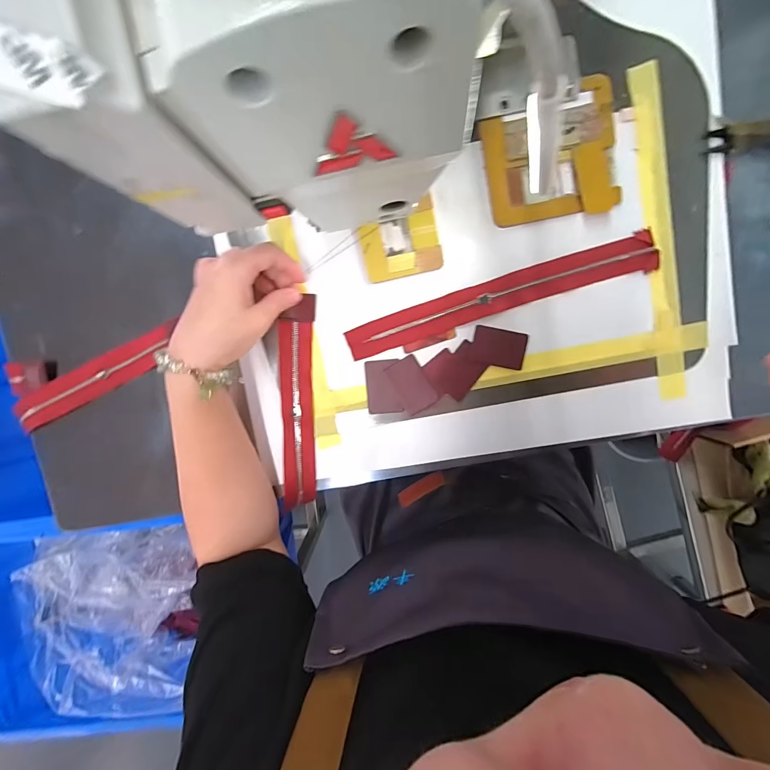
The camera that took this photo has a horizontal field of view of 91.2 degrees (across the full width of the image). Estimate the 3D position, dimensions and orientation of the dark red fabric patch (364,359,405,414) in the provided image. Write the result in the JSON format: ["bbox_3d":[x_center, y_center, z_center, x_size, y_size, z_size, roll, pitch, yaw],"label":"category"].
[{"bbox_3d":[-0.001,0.002,0.366,0.034,0.004,0.052,-4,96,2],"label":"dark red fabric patch"}]

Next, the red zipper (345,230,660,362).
[{"bbox_3d":[0.105,-0.082,0.350,0.288,0.008,0.035,-16,95,4],"label":"red zipper"}]

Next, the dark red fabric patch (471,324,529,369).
[{"bbox_3d":[0.108,-0.035,0.357,0.050,0.004,0.034,10,96,1],"label":"dark red fabric patch"}]

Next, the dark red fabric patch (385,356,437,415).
[{"bbox_3d":[0.026,0.000,0.364,0.032,0.004,0.052,-30,94,5],"label":"dark red fabric patch"}]

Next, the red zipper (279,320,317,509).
[{"bbox_3d":[-0.085,0.032,0.370,0.031,0.009,0.183,0,98,-9],"label":"red zipper"}]

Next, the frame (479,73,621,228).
[{"bbox_3d":[0.146,-0.203,0.332,0.112,0.010,0.108,-9,96,3],"label":"frame"}]

